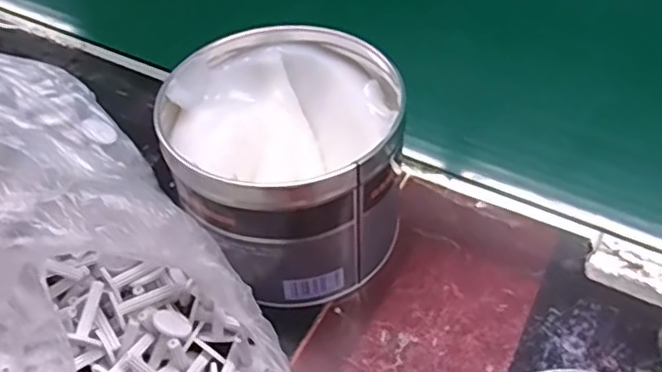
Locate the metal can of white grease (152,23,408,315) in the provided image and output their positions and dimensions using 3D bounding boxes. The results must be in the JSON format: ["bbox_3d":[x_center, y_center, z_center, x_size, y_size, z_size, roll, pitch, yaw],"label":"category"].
[{"bbox_3d":[-0.021,-0.013,0.361,0.124,0.100,0.127,-31,53,-23],"label":"metal can of white grease"}]

